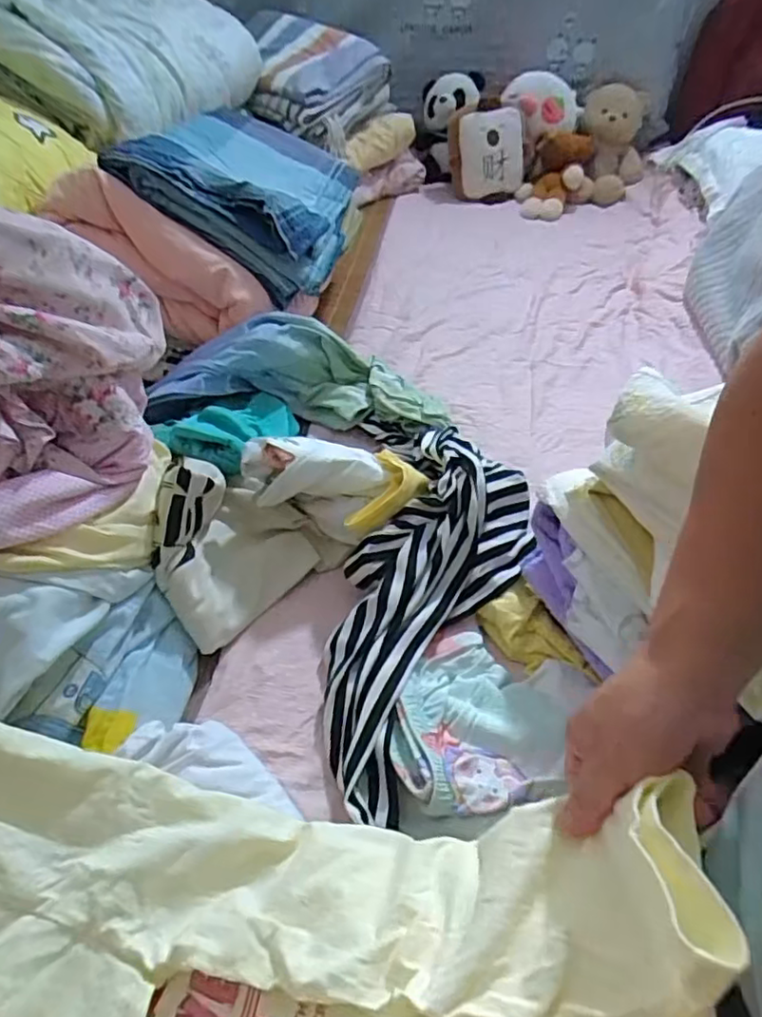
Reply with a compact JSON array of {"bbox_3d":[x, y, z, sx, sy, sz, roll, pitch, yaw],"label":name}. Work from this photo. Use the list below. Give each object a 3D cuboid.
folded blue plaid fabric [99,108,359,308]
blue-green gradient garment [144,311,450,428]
[{"bbox_3d":[-0.191,-0.464,0.903,0.290,0.104,0.401,20,40,-11],"label":"folded blue plaid fabric"},{"bbox_3d":[-0.100,-0.156,0.777,0.344,0.115,0.130,-1,45,-5],"label":"blue-green gradient garment"}]

